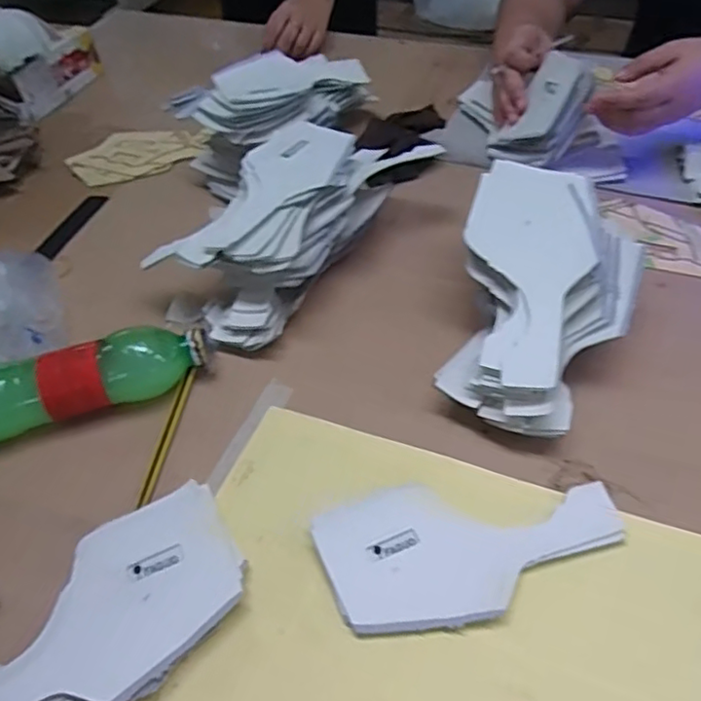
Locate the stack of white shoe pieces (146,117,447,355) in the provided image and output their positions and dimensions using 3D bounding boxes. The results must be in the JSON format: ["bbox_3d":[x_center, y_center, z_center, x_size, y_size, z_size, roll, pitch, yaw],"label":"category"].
[{"bbox_3d":[-0.049,-0.123,0.588,0.132,0.086,0.261,24,55,24],"label":"stack of white shoe pieces"}]

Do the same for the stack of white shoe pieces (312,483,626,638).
[{"bbox_3d":[0.079,0.128,0.418,0.192,0.012,0.096,-12,49,-5],"label":"stack of white shoe pieces"}]

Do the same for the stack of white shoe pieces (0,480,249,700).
[{"bbox_3d":[-0.165,0.174,0.389,0.204,0.035,0.098,-27,52,-17],"label":"stack of white shoe pieces"}]

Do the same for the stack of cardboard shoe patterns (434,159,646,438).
[{"bbox_3d":[0.147,-0.038,0.488,0.129,0.097,0.207,13,51,16],"label":"stack of cardboard shoe patterns"}]

